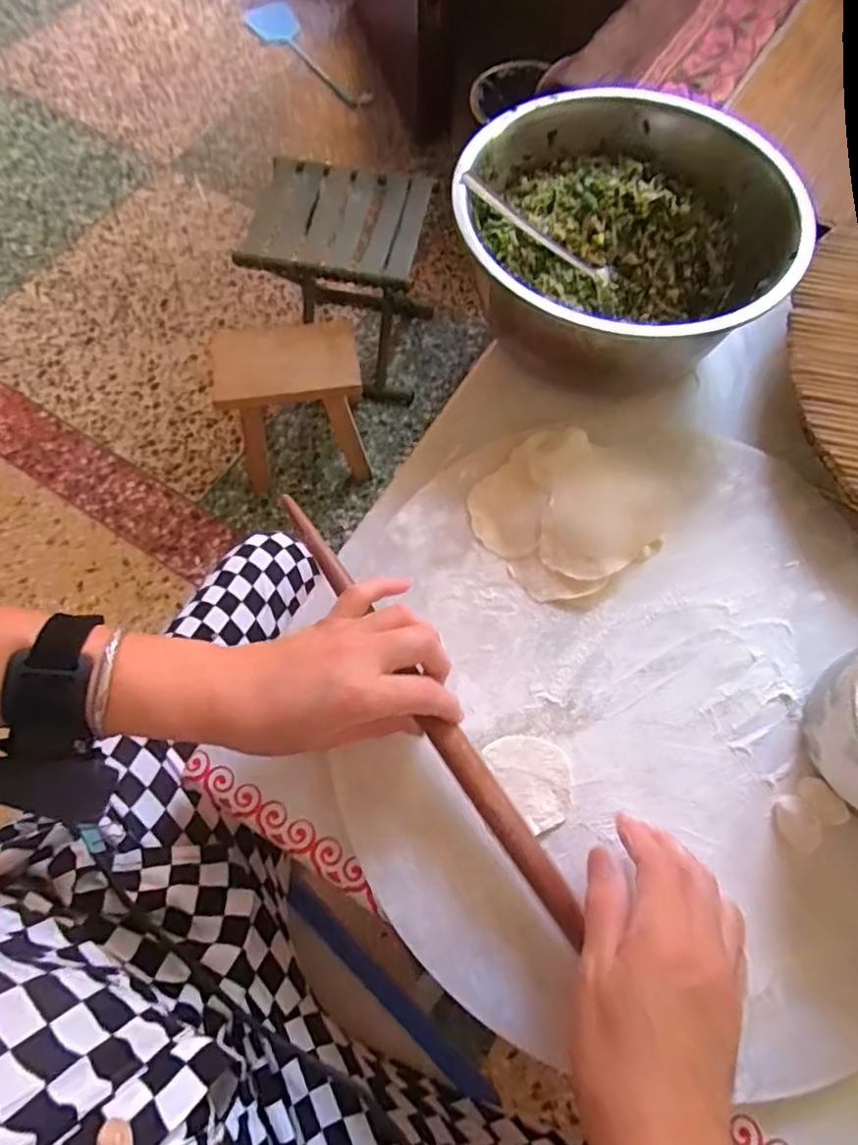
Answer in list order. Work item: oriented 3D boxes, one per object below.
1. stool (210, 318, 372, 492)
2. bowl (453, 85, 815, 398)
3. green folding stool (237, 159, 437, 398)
[{"bbox_3d":[-0.246,-0.303,1.090,0.242,0.240,0.186,-6,66,-3],"label":"stool"},{"bbox_3d":[0.154,-0.273,0.489,0.254,0.097,0.255,0,66,0],"label":"bowl"},{"bbox_3d":[-0.160,-0.551,1.135,0.293,0.330,0.280,9,66,4],"label":"green folding stool"}]

